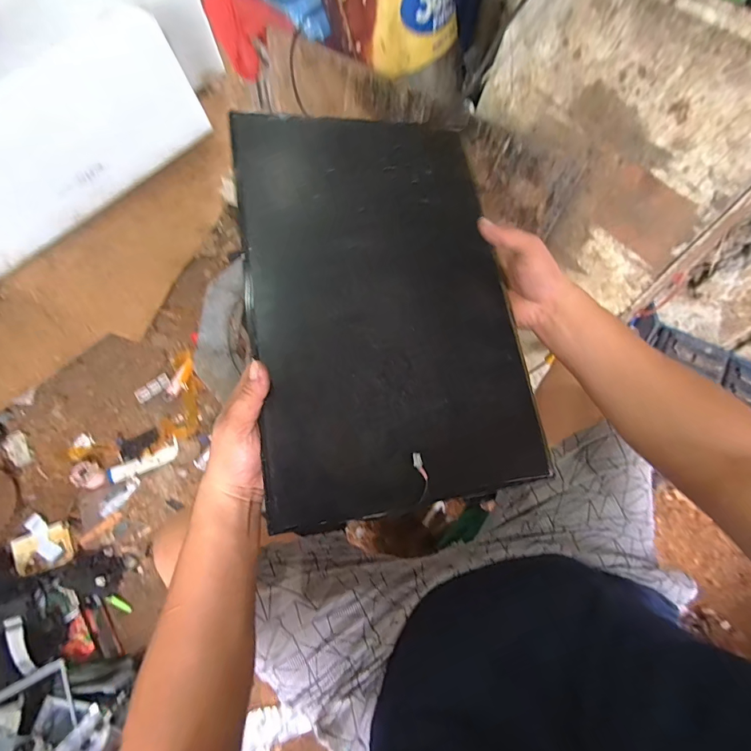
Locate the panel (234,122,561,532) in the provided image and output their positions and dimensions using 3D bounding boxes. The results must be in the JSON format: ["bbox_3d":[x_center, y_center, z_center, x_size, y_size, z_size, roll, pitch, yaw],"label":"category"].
[{"bbox_3d":[0.010,-0.085,0.395,0.263,0.011,0.410,-7,76,-15],"label":"panel"}]

